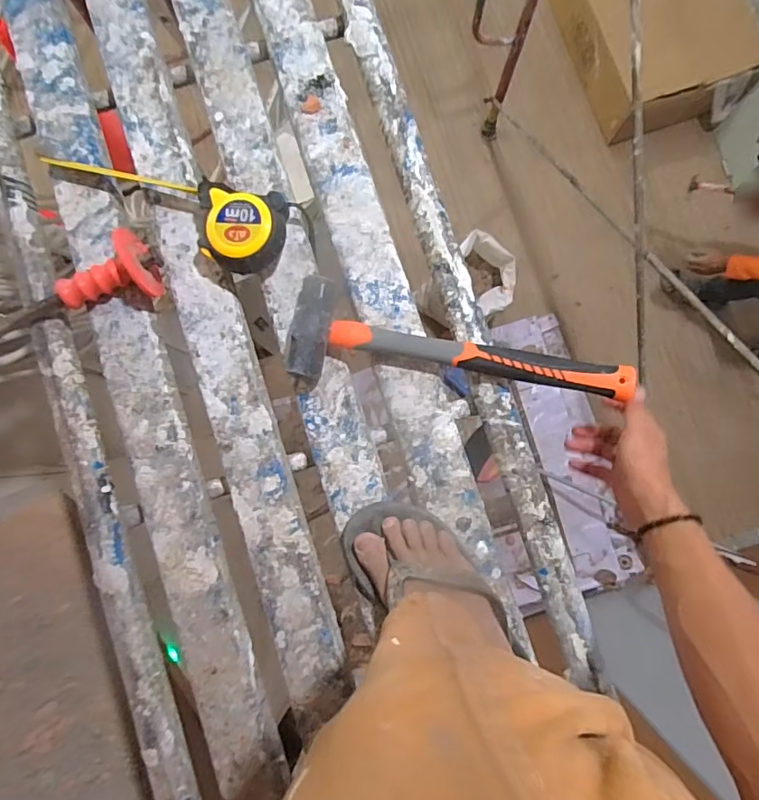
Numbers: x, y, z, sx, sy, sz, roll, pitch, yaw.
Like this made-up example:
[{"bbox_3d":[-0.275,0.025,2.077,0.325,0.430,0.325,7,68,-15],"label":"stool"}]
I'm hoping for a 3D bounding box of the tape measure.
[{"bbox_3d":[-0.232,-0.205,0.575,0.307,0.052,0.094,13,85,2],"label":"tape measure"}]

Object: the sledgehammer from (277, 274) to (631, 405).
[{"bbox_3d":[0.087,-0.046,0.559,0.359,0.042,0.102,9,85,2],"label":"sledgehammer"}]

